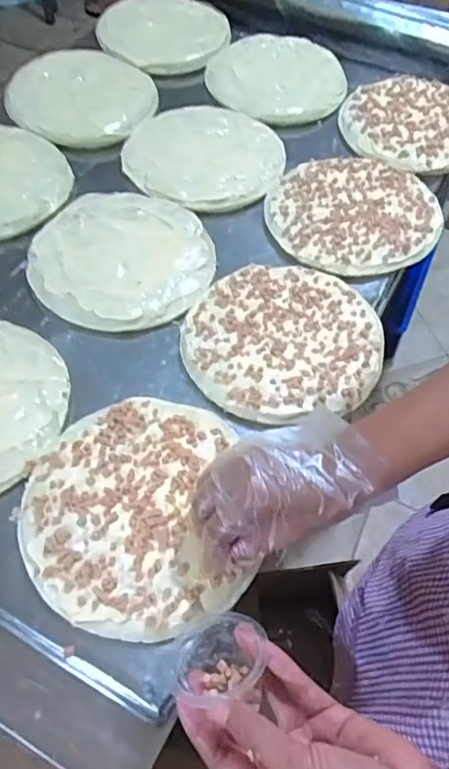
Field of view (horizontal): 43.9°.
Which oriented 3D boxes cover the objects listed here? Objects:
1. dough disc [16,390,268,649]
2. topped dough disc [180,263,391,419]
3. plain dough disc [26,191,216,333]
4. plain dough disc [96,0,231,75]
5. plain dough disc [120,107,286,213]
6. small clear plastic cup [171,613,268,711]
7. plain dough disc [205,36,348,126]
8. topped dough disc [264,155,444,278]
[{"bbox_3d":[-0.071,0.098,0.448,0.173,0.019,0.192,-16,61,-10],"label":"dough disc"},{"bbox_3d":[0.058,-0.052,0.557,0.195,0.014,0.183,3,55,-4],"label":"topped dough disc"},{"bbox_3d":[-0.113,-0.143,0.615,0.194,0.019,0.189,3,55,-4],"label":"plain dough disc"},{"bbox_3d":[-0.092,-0.548,0.859,0.202,0.026,0.170,-5,56,-9],"label":"plain dough disc"},{"bbox_3d":[-0.025,-0.294,0.721,0.202,0.016,0.182,-6,57,-10],"label":"plain dough disc"},{"bbox_3d":[-0.005,0.166,0.343,0.052,0.049,0.047,-3,60,-3],"label":"small clear plastic cup"},{"bbox_3d":[0.077,-0.452,0.812,0.195,0.015,0.200,3,55,-4],"label":"plain dough disc"},{"bbox_3d":[0.155,-0.207,0.668,0.199,0.014,0.185,3,55,-4],"label":"topped dough disc"}]

